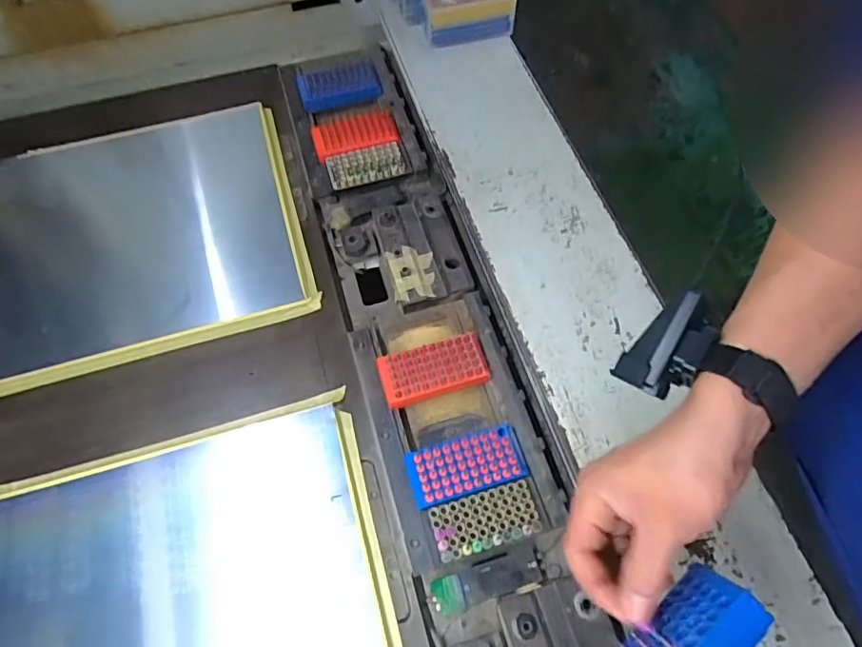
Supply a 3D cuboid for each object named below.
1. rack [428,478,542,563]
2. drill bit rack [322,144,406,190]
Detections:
[{"bbox_3d":[0.052,0.189,0.528,0.100,0.016,0.050,-15,63,-7],"label":"rack"},{"bbox_3d":[-0.087,-0.211,0.728,0.100,0.022,0.049,-13,63,-6],"label":"drill bit rack"}]

